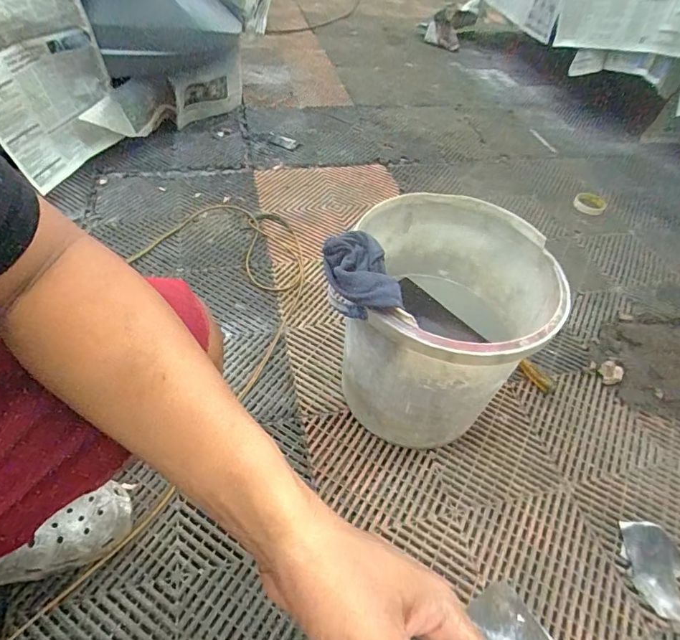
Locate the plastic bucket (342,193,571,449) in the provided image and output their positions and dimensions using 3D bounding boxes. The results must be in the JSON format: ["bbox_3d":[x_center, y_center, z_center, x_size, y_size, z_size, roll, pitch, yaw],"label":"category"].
[{"bbox_3d":[0.157,0.022,0.697,0.286,0.309,0.302,5,50,-4],"label":"plastic bucket"}]

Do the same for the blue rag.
[{"bbox_3d":[0.023,-0.042,0.544,0.069,0.085,0.120,-12,53,-18],"label":"blue rag"}]

